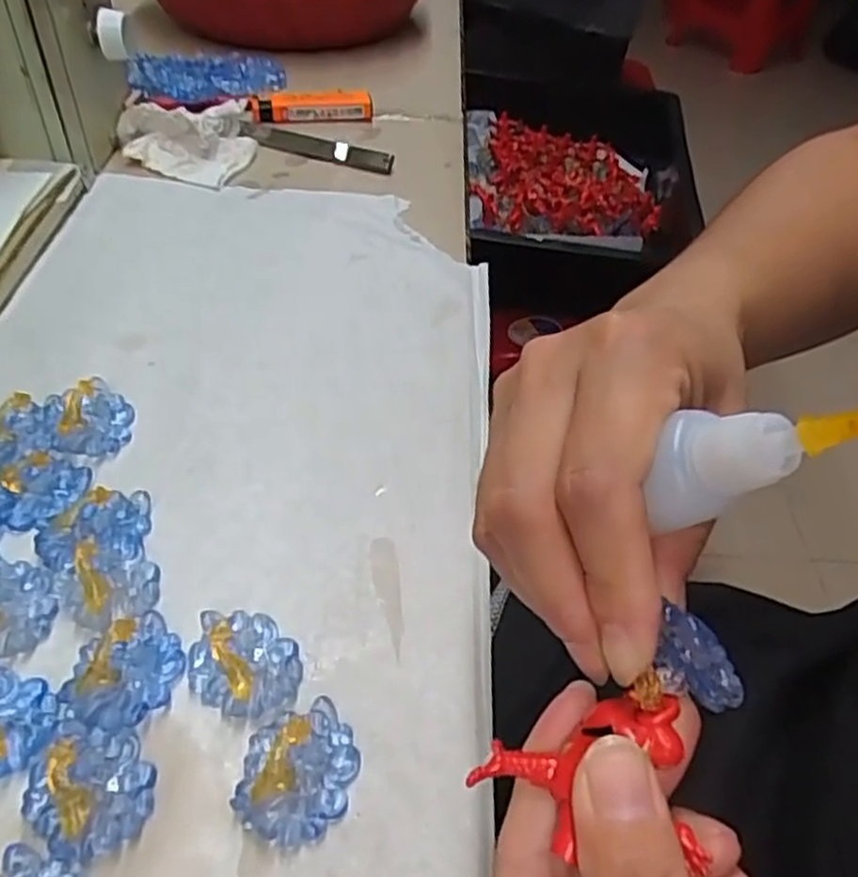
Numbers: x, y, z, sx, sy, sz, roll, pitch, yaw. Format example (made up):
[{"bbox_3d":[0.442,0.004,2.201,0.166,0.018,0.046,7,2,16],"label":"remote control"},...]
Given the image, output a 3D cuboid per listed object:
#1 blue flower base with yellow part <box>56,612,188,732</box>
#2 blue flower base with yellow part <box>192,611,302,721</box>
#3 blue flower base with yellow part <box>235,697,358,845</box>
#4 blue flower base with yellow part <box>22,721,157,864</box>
[{"bbox_3d":[-0.091,0.066,0.220,0.035,0.014,0.030,-32,56,-33],"label":"blue flower base with yellow part"},{"bbox_3d":[-0.056,0.066,0.227,0.031,0.012,0.036,-9,46,-16],"label":"blue flower base with yellow part"},{"bbox_3d":[-0.036,0.091,0.207,0.029,0.007,0.038,11,44,4],"label":"blue flower base with yellow part"},{"bbox_3d":[-0.090,0.090,0.198,0.029,0.013,0.036,-29,54,-31],"label":"blue flower base with yellow part"}]

